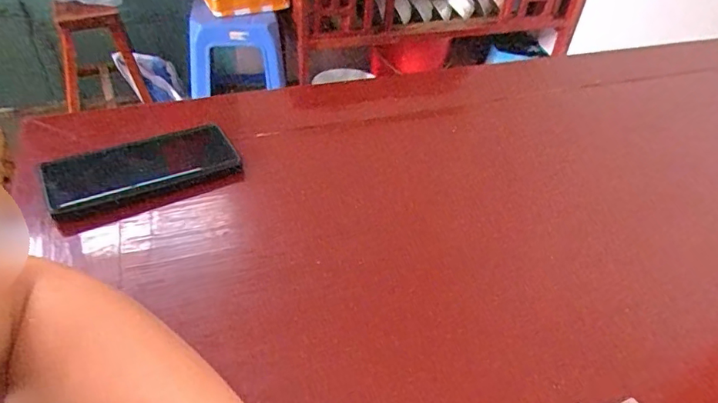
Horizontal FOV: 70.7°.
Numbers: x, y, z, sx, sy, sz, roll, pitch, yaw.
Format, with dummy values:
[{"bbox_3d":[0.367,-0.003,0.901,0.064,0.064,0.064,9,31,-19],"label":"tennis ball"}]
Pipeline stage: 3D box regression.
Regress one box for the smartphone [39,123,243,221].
[{"bbox_3d":[-0.194,-0.032,0.454,0.156,0.014,0.078,-21,51,-21],"label":"smartphone"}]

